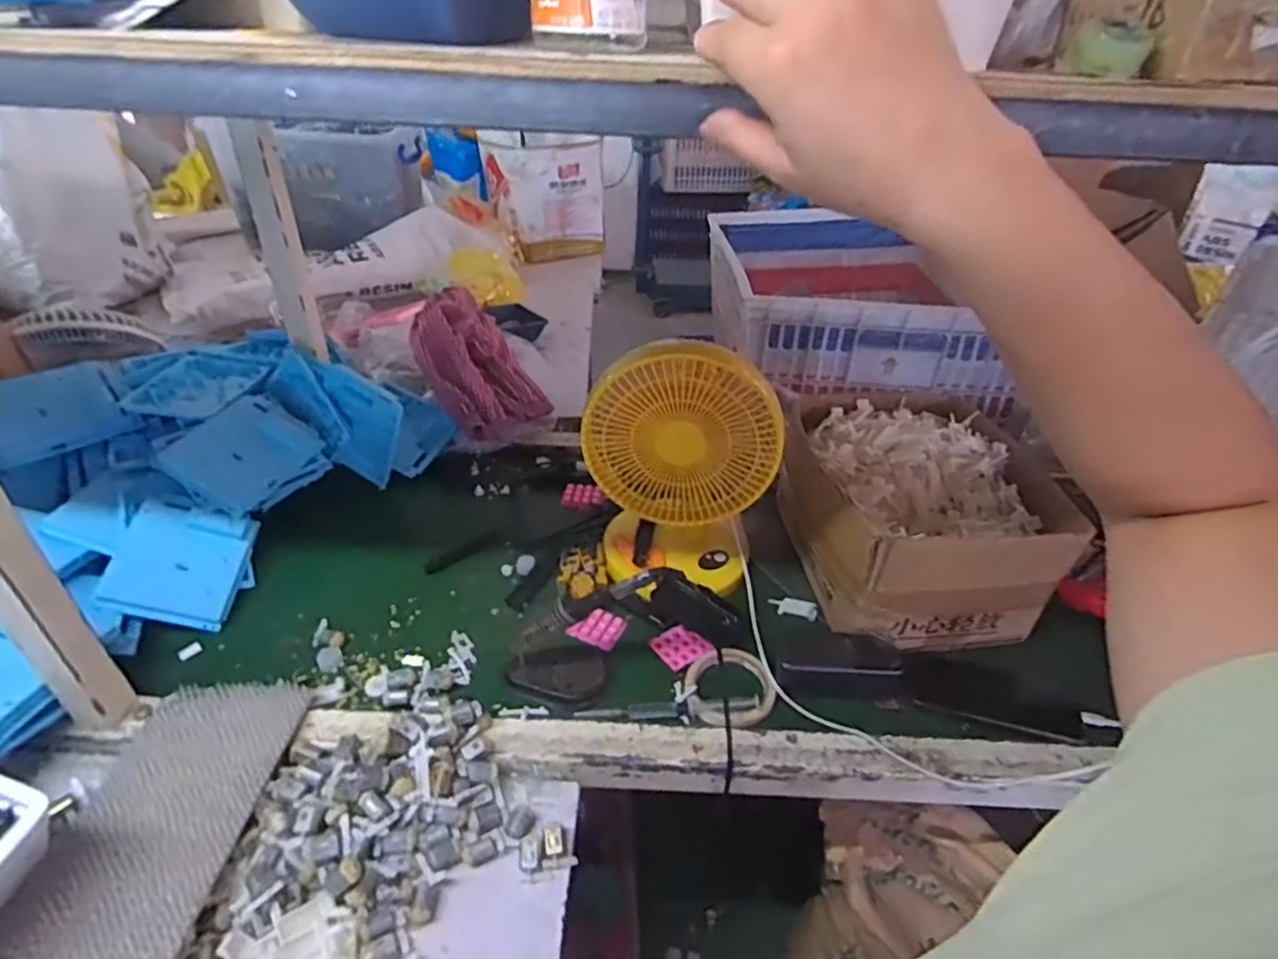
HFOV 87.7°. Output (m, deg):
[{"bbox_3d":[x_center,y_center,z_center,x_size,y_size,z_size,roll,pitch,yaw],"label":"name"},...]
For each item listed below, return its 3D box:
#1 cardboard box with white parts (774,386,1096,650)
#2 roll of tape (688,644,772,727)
[{"bbox_3d":[0.325,0.037,0.846,0.247,0.164,0.307,-1,36,-4],"label":"cardboard box with white parts"},{"bbox_3d":[0.099,0.221,0.726,0.094,0.014,0.104,-2,36,-6],"label":"roll of tape"}]

